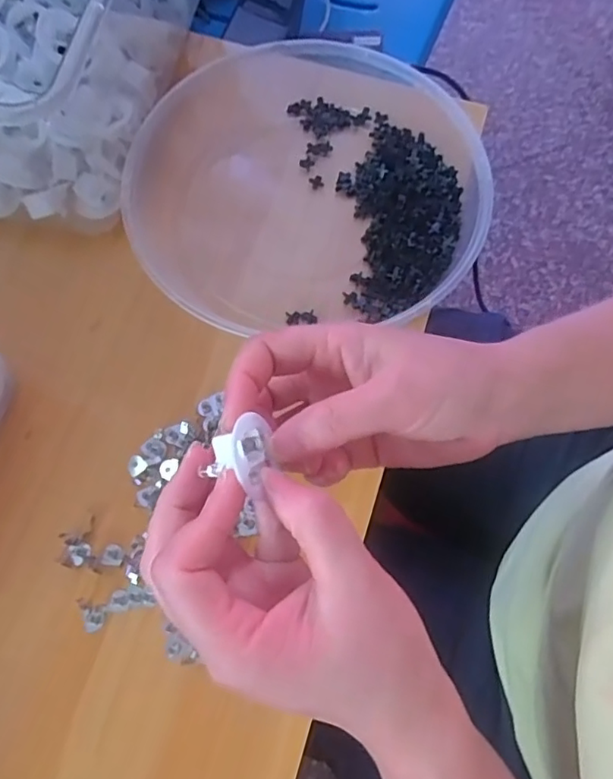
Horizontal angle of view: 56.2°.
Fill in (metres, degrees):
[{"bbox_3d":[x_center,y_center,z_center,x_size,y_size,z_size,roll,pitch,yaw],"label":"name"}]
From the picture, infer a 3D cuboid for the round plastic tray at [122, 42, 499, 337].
[{"bbox_3d":[0.000,-0.143,0.386,0.224,0.047,0.205,0,72,-1],"label":"round plastic tray"}]

